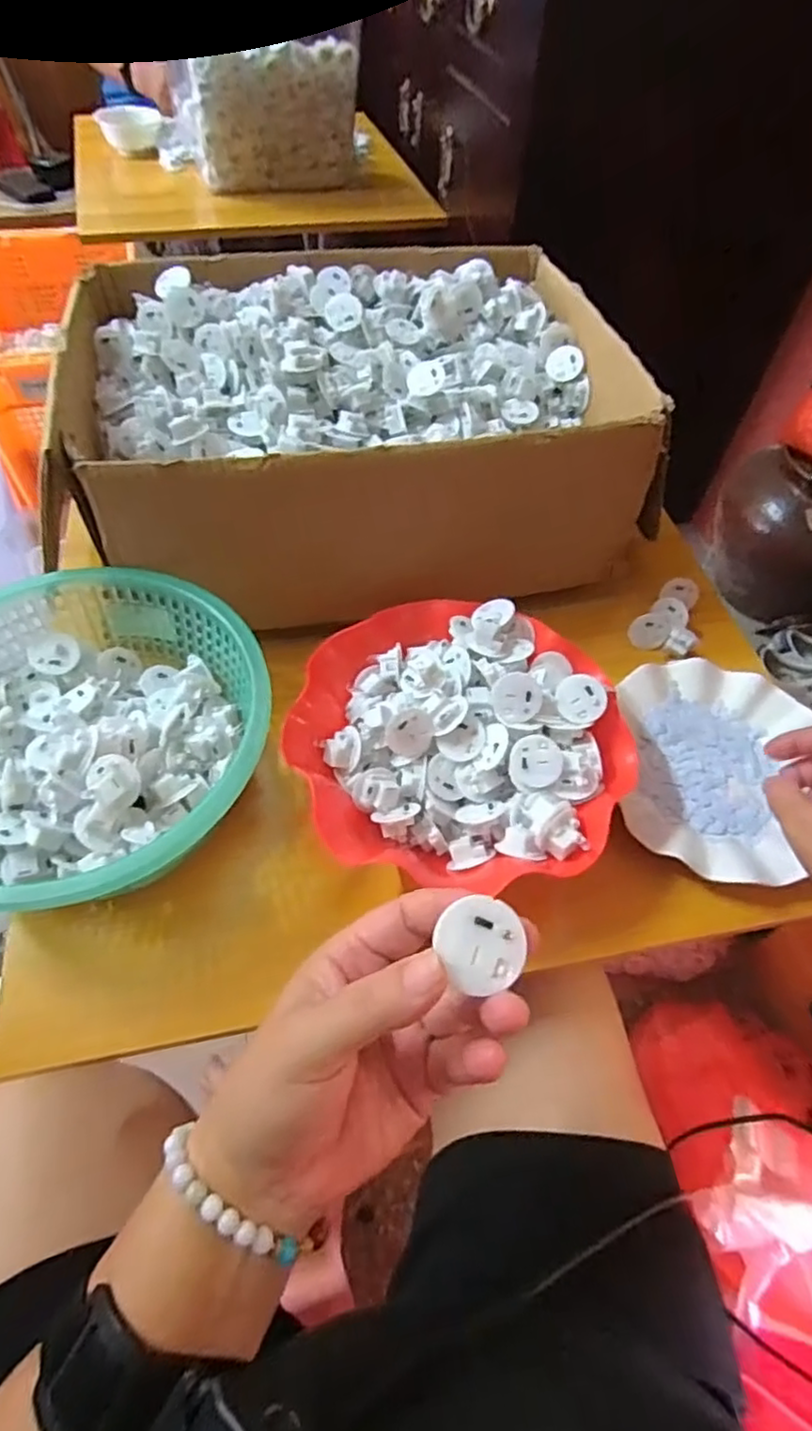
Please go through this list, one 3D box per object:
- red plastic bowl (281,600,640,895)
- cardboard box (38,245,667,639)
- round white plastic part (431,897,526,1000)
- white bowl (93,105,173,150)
[{"bbox_3d":[0.039,0.014,0.449,0.226,0.061,0.211,12,56,5],"label":"red plastic bowl"},{"bbox_3d":[-0.042,-0.258,0.583,0.462,0.152,0.330,-7,56,-8],"label":"cardboard box"},{"bbox_3d":[0.027,0.081,0.230,0.029,0.008,0.030,1,56,-2],"label":"round white plastic part"},{"bbox_3d":[-0.494,-1.072,1.193,0.126,0.044,0.126,1,56,-2],"label":"white bowl"}]

